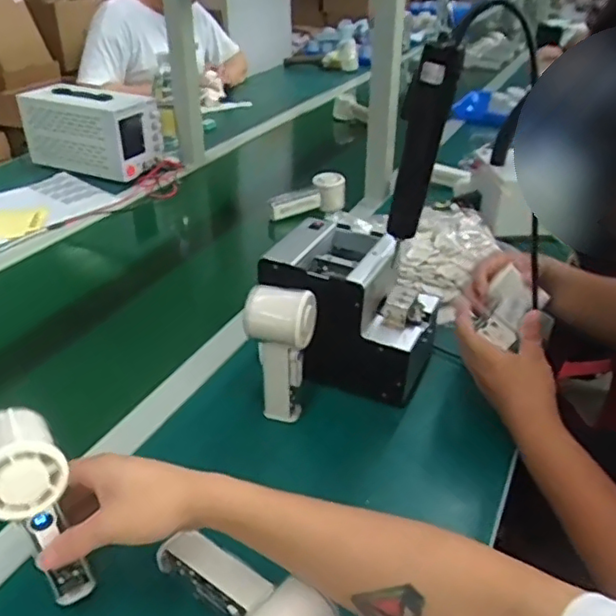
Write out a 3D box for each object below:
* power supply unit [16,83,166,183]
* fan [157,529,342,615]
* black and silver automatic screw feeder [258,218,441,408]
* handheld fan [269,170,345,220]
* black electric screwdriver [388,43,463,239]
[{"bbox_3d":[-0.461,-0.380,1.301,0.270,0.144,0.122,14,34,22],"label":"power supply unit"},{"bbox_3d":[-0.052,0.216,0.461,0.148,0.048,0.066,20,37,30],"label":"fan"},{"bbox_3d":[0.045,0.004,0.713,0.183,0.146,0.148,13,34,19],"label":"black and silver automatic screw feeder"},{"bbox_3d":[-0.005,-0.193,1.107,0.146,0.080,0.054,-16,36,-24],"label":"handheld fan"},{"bbox_3d":[0.110,-0.157,0.606,0.049,0.183,0.038,6,32,10],"label":"black electric screwdriver"}]

